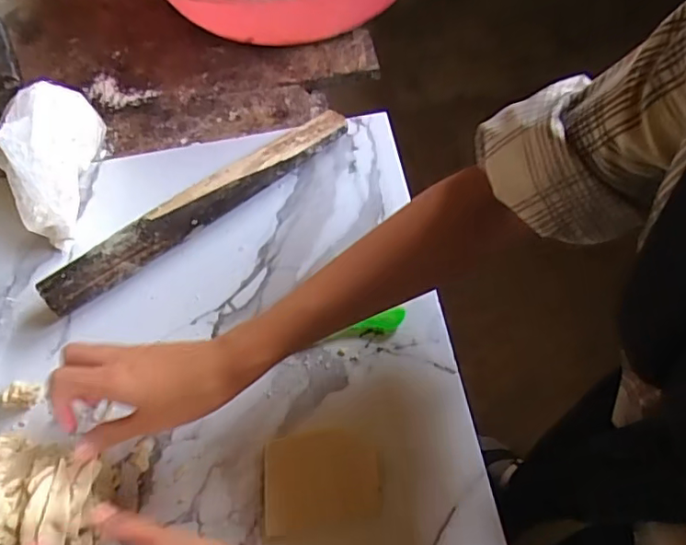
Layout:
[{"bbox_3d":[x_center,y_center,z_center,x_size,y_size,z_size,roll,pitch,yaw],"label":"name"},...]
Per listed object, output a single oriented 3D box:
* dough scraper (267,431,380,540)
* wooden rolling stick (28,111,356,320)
[{"bbox_3d":[-0.016,0.150,0.408,0.083,0.004,0.063,-10,61,-3],"label":"dough scraper"},{"bbox_3d":[-0.124,-0.061,0.499,0.298,0.031,0.035,-36,65,-17],"label":"wooden rolling stick"}]

